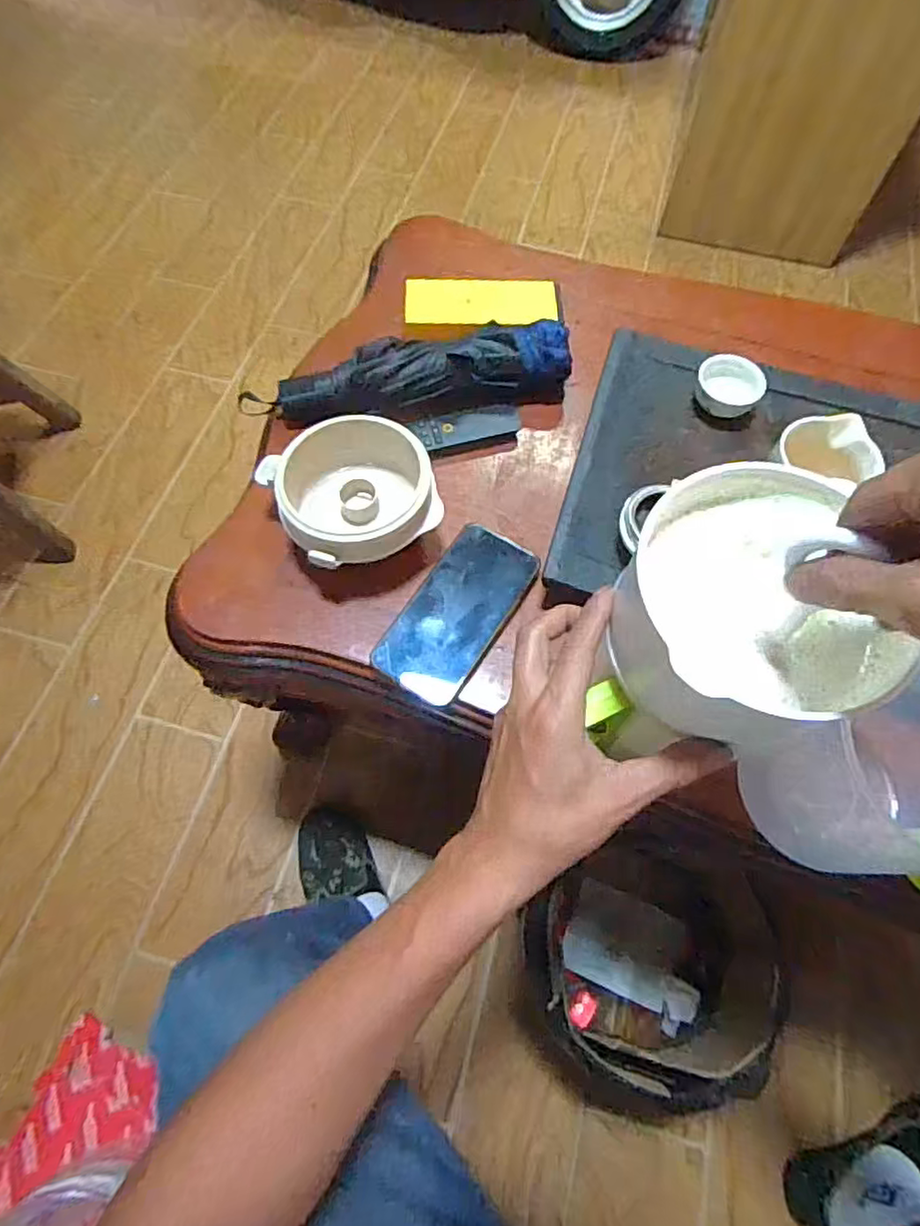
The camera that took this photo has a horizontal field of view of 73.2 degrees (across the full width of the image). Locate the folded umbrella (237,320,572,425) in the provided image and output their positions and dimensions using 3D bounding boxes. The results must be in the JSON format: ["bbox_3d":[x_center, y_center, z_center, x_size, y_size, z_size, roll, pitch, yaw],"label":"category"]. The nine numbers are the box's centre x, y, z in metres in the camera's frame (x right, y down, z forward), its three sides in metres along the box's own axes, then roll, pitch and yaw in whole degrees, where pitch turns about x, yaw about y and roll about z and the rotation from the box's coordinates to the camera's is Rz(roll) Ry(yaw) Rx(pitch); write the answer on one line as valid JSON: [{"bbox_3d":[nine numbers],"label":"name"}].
[{"bbox_3d":[-0.037,-0.216,0.575,0.298,0.048,0.066,-12,66,-7],"label":"folded umbrella"}]

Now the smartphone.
[{"bbox_3d":[-0.002,-0.002,0.510,0.076,0.013,0.152,31,69,11],"label":"smartphone"}]

